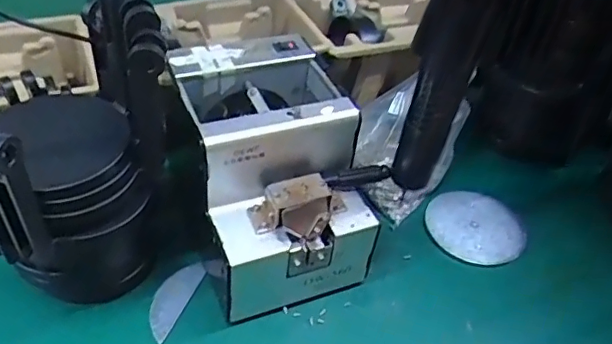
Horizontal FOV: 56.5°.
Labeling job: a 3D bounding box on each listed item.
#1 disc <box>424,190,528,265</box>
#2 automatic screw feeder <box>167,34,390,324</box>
[{"bbox_3d":[0.167,0.050,0.558,0.093,0.008,0.091,4,42,-4],"label":"disc"},{"bbox_3d":[-0.027,-0.004,0.474,0.133,0.139,0.173,-14,46,-22],"label":"automatic screw feeder"}]

